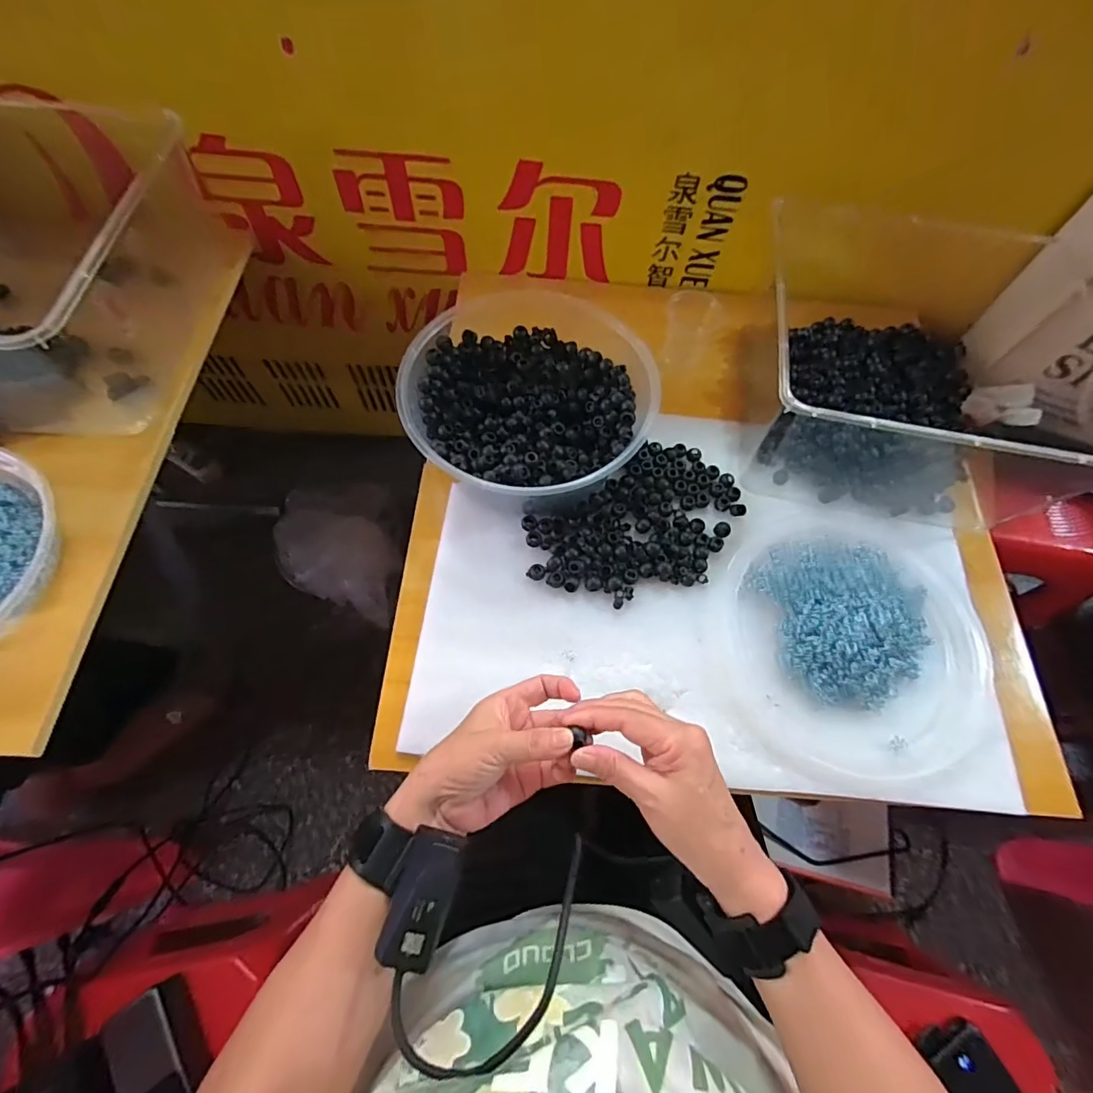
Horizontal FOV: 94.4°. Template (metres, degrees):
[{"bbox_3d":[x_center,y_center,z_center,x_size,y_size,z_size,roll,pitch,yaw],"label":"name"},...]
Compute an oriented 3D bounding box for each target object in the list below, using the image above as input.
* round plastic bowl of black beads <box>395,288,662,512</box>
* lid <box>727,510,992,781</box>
[{"bbox_3d":[-0.021,-0.147,0.536,0.237,0.081,0.222,1,66,-3],"label":"round plastic bowl of black beads"},{"bbox_3d":[0.298,0.076,0.483,0.238,0.040,0.254,1,66,-3],"label":"lid"}]

